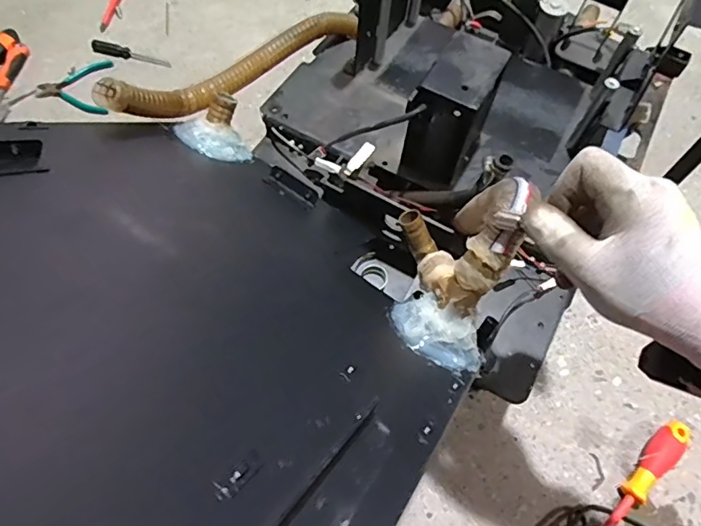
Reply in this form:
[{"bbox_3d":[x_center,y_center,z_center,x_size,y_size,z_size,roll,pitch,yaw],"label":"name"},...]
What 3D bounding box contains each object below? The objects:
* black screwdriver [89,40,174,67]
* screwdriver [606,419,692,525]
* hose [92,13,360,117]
[{"bbox_3d":[-0.386,-0.366,0.893,0.144,0.016,0.025,14,63,4],"label":"black screwdriver"},{"bbox_3d":[0.322,0.258,0.583,0.214,0.033,0.029,-38,69,-22],"label":"screwdriver"},{"bbox_3d":[-0.119,-0.219,0.575,0.049,0.063,0.332,40,54,16],"label":"hose"}]

